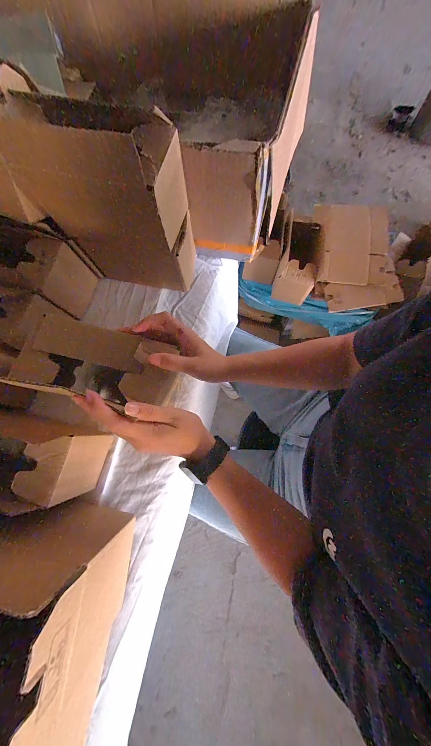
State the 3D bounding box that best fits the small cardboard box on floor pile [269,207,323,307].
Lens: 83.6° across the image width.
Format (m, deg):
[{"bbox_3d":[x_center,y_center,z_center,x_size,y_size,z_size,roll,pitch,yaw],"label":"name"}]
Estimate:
[{"bbox_3d":[0.238,-0.312,0.681,0.103,0.129,0.184,18,76,7],"label":"small cardboard box on floor pile"}]

